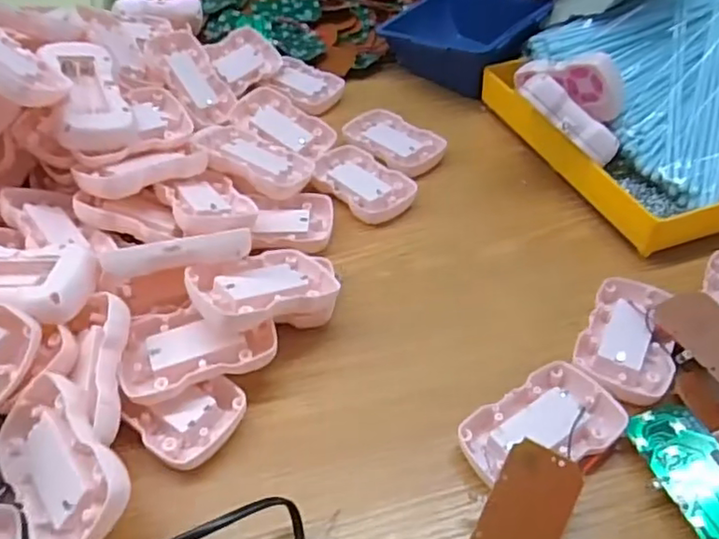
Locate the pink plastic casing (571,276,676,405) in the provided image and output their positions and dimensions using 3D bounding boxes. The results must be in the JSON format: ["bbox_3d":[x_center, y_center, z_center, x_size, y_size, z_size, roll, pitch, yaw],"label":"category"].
[{"bbox_3d":[0.167,0.041,0.379,0.053,0.013,0.085,18,49,19],"label":"pink plastic casing"}]

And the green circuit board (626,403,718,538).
[{"bbox_3d":[0.171,0.102,0.311,0.038,0.004,0.073,-24,45,-3],"label":"green circuit board"}]

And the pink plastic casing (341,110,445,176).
[{"bbox_3d":[0.029,-0.112,0.534,0.059,0.012,0.086,-36,54,-28],"label":"pink plastic casing"}]

